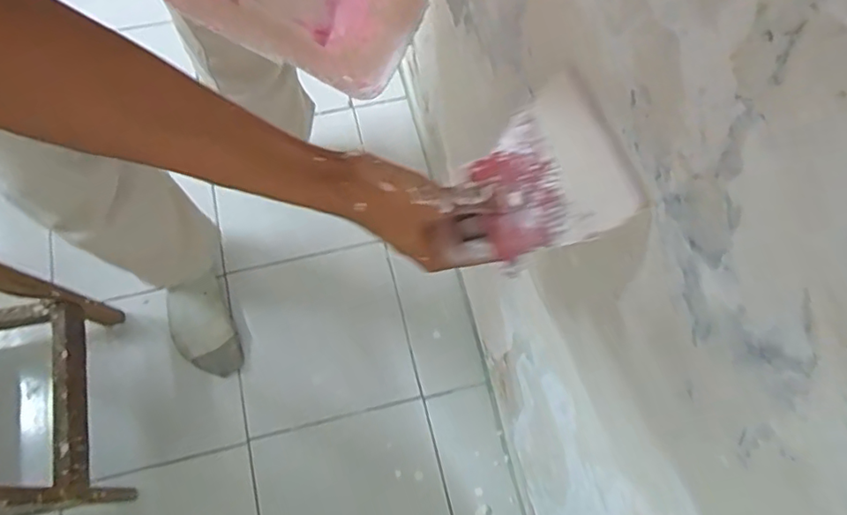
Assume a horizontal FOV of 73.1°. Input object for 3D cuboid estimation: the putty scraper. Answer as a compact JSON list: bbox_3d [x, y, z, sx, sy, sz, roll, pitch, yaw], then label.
[{"bbox_3d":[0.083,-0.058,0.401,0.103,0.010,0.118,-31,60,27],"label":"putty scraper"}]

